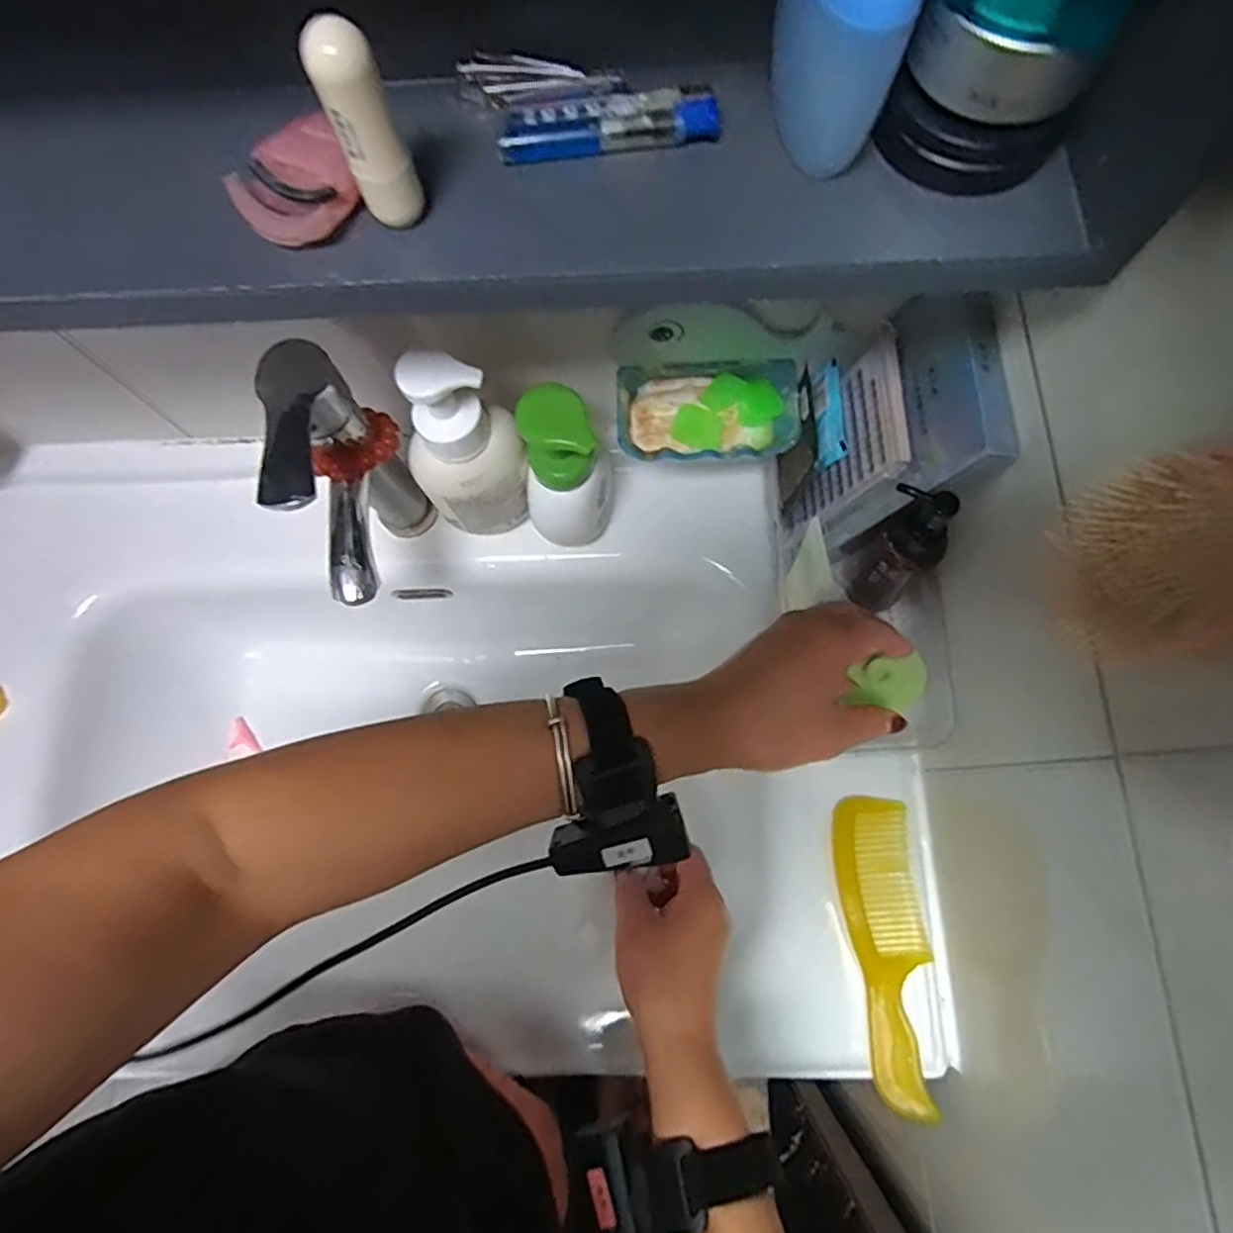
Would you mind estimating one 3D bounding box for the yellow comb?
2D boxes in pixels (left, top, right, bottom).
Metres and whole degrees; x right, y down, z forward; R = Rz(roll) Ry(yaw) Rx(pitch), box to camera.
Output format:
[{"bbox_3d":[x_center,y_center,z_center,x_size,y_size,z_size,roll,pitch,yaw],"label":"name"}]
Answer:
[{"bbox_3d":[0.194,0.236,0.473,0.050,0.014,0.203,-4,77,0],"label":"yellow comb"}]

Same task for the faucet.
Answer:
[{"bbox_3d":[-0.182,-0.073,0.476,0.050,0.203,0.135,-9,77,-2],"label":"faucet"}]

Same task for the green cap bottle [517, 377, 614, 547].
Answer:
[{"bbox_3d":[-0.035,-0.102,0.488,0.061,0.147,0.056,0,77,1],"label":"green cap bottle"}]

